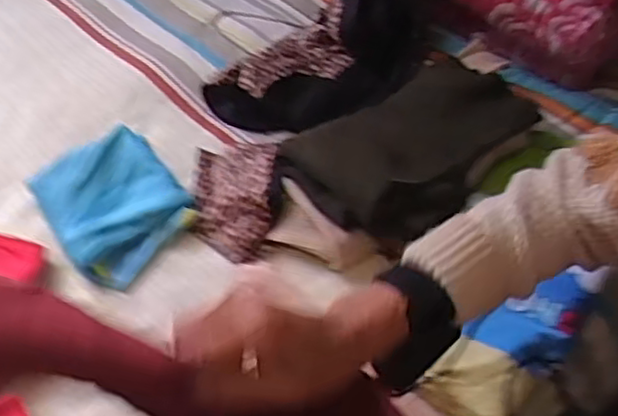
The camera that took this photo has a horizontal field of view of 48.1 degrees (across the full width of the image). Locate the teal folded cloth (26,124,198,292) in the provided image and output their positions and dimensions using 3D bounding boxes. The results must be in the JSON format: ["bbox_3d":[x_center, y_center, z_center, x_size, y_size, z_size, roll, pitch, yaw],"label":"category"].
[{"bbox_3d":[-0.233,-0.006,0.834,0.152,0.050,0.179,-31,54,-20],"label":"teal folded cloth"}]

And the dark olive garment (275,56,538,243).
[{"bbox_3d":[0.125,-0.085,0.840,0.298,0.076,0.181,-33,54,-21],"label":"dark olive garment"}]

